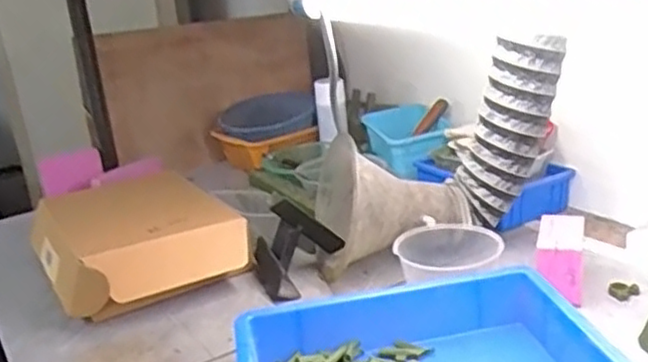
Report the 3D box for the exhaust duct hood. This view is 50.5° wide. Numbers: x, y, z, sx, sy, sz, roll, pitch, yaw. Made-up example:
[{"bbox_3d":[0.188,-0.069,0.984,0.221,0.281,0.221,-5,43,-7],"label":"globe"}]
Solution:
[{"bbox_3d":[0.172,-0.012,1.025,0.440,0.225,0.180,-32,17,9],"label":"exhaust duct hood"}]

